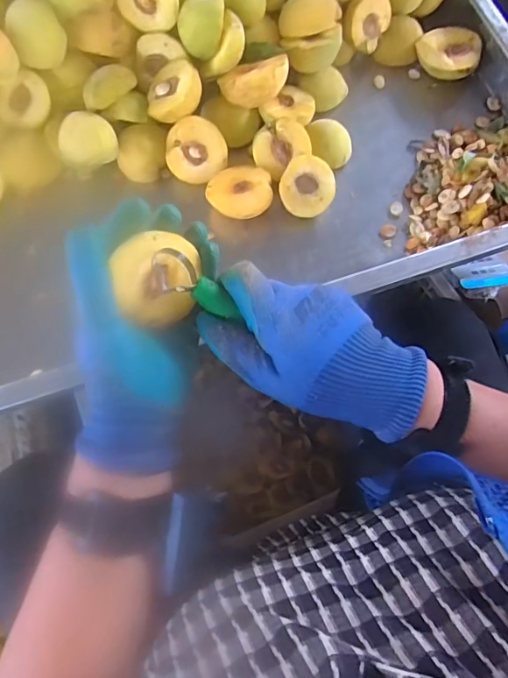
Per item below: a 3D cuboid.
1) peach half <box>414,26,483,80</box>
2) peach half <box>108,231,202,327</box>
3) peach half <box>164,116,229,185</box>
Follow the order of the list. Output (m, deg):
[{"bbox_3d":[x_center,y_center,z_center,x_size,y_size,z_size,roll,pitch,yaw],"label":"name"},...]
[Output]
[{"bbox_3d":[0.241,-0.353,0.610,0.076,0.031,0.062,33,74,10],"label":"peach half"},{"bbox_3d":[-0.069,-0.041,0.337,0.056,0.031,0.053,-34,114,-30],"label":"peach half"},{"bbox_3d":[-0.065,-0.215,0.558,0.065,0.067,0.034,-6,30,-5],"label":"peach half"}]

